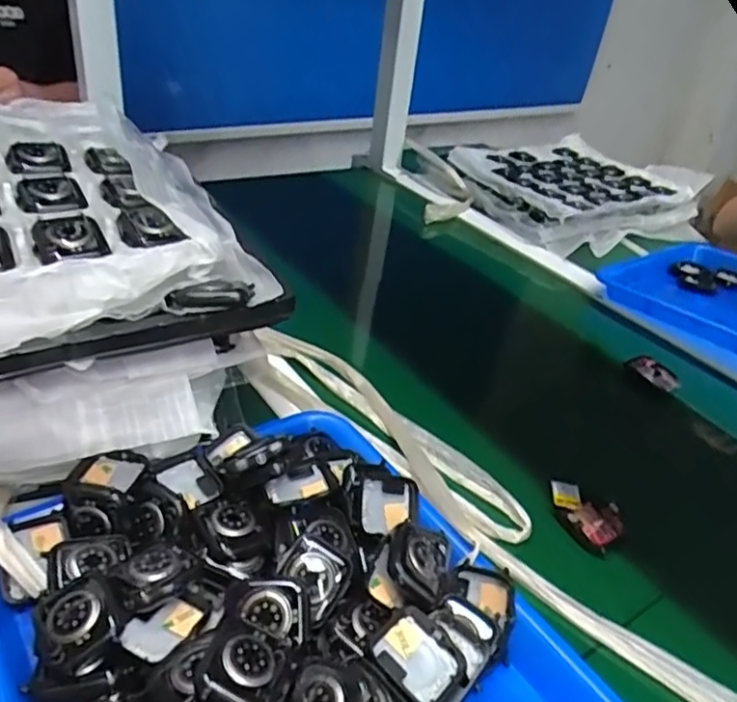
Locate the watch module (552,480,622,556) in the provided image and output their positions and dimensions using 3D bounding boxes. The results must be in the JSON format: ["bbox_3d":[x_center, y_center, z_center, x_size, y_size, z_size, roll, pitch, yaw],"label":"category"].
[{"bbox_3d":[0.151,0.116,0.450,0.036,0.017,0.053,-24,44,-38],"label":"watch module"}]

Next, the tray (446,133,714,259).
[{"bbox_3d":[0.312,-0.249,0.980,0.333,0.060,0.275,-17,40,-32],"label":"tray"}]

